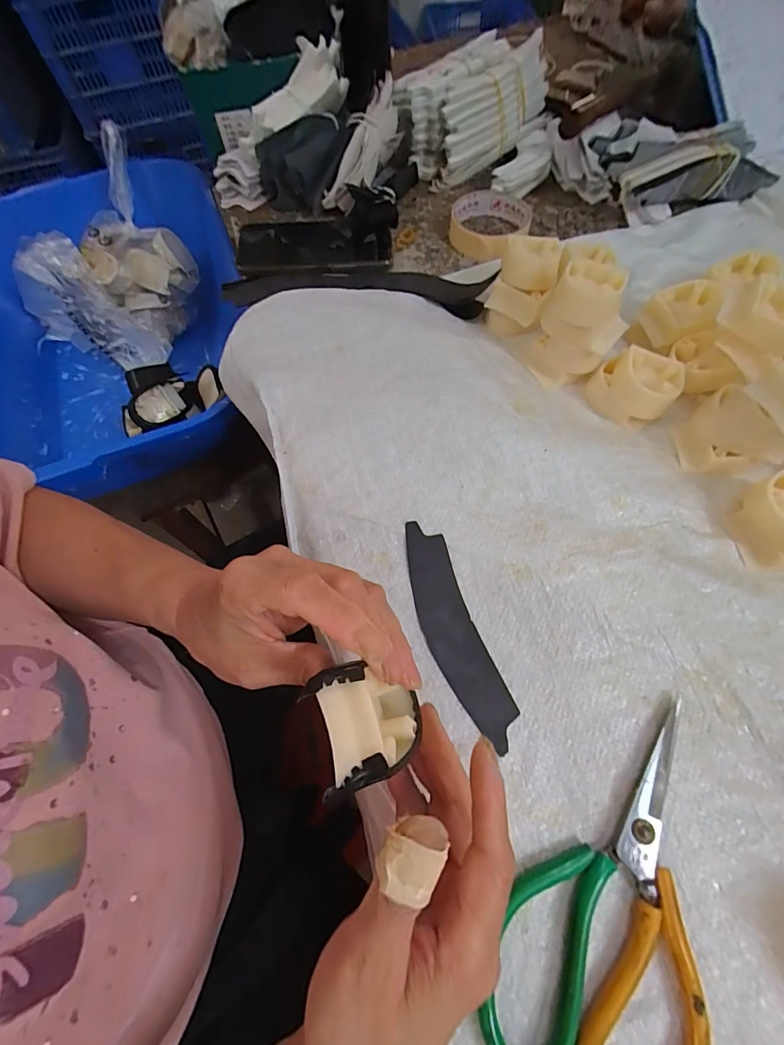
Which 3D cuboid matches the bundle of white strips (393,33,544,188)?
[{"bbox_3d":[0.097,-0.504,0.500,0.127,0.069,0.210,35,71,16],"label":"bundle of white strips"}]

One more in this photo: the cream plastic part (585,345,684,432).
[{"bbox_3d":[0.197,-0.114,0.338,0.060,0.032,0.048,32,70,15],"label":"cream plastic part"}]

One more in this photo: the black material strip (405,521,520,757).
[{"bbox_3d":[0.040,0.070,0.282,0.036,0.004,0.151,-19,66,-7],"label":"black material strip"}]

